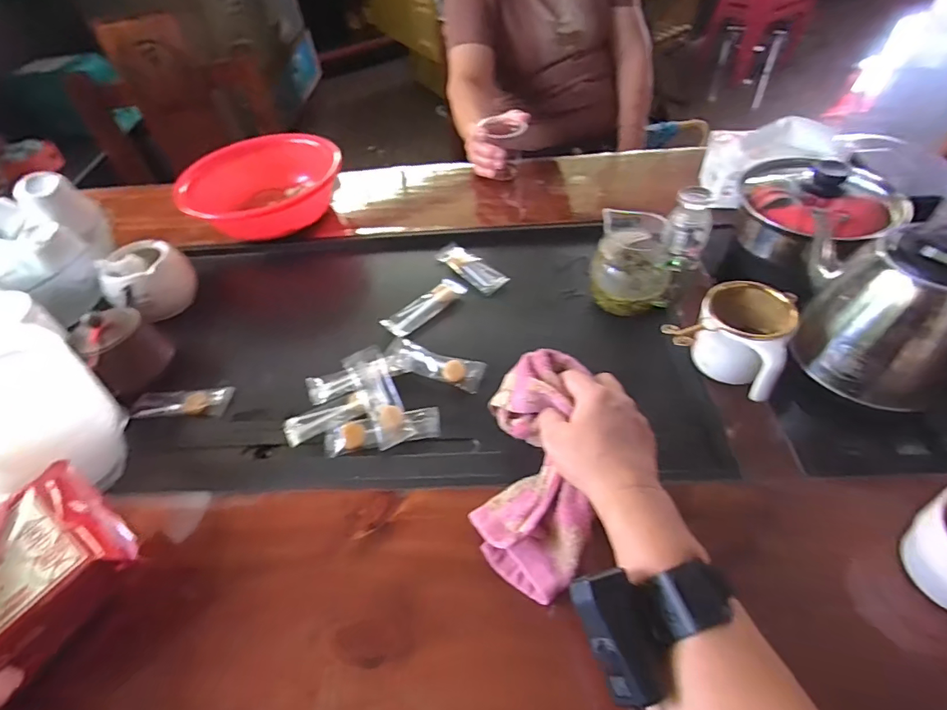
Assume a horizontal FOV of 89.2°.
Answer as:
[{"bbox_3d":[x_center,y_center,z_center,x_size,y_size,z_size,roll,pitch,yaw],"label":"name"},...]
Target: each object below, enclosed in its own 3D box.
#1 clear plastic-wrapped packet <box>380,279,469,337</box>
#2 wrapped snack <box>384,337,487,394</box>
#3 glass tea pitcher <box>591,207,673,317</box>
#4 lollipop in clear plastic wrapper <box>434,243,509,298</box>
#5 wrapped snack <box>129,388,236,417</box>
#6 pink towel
[{"bbox_3d":[-0.059,-0.061,0.595,0.109,0.006,0.035,-38,55,-25],"label":"clear plastic-wrapped packet"},{"bbox_3d":[-0.046,0.014,0.529,0.113,0.013,0.046,16,52,20],"label":"wrapped snack"},{"bbox_3d":[0.184,-0.104,0.562,0.084,0.109,0.101,7,49,12],"label":"glass tea pitcher"},{"bbox_3d":[-0.008,-0.121,0.645,0.042,0.009,0.130,-31,52,-20],"label":"lollipop in clear plastic wrapper"},{"bbox_3d":[-0.322,0.052,0.530,0.105,0.011,0.037,-4,48,3],"label":"wrapped snack"},{"bbox_3d":[0.050,0.090,0.402,0.085,0.044,0.201,0,63,7],"label":"pink towel"}]

